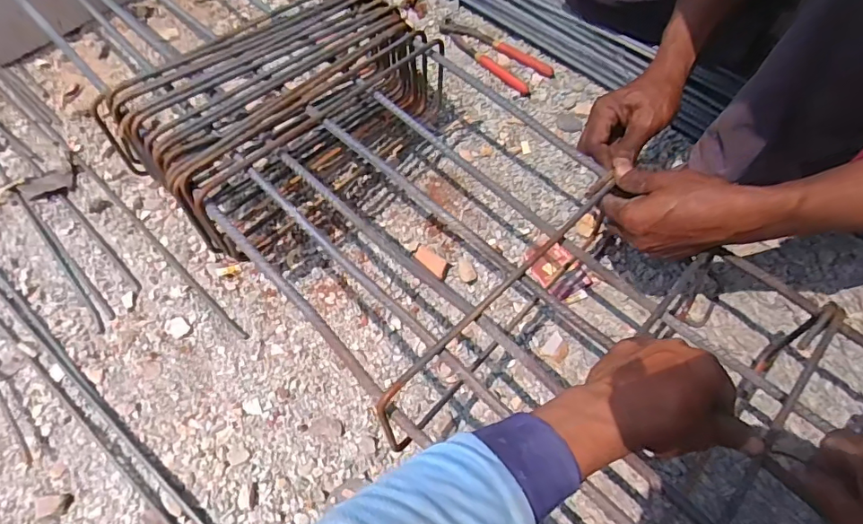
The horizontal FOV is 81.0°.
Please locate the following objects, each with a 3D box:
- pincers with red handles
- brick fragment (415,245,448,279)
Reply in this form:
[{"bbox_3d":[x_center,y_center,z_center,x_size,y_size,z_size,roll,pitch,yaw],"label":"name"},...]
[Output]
[{"bbox_3d":[0.104,-0.362,0.852,0.073,0.017,0.224,-34,66,-16],"label":"pincers with red handles"},{"bbox_3d":[-0.001,0.002,0.668,0.049,0.019,0.026,36,68,19],"label":"brick fragment"}]

